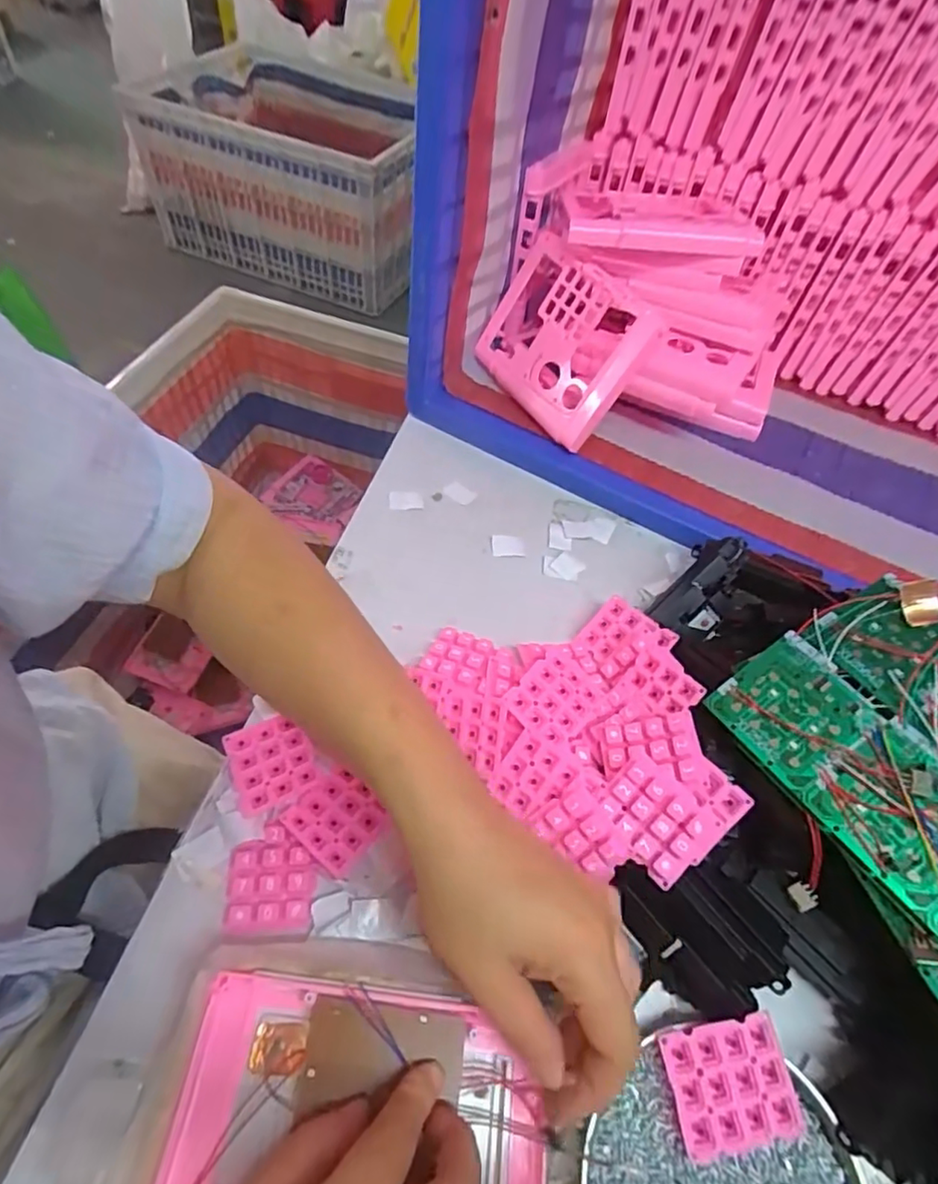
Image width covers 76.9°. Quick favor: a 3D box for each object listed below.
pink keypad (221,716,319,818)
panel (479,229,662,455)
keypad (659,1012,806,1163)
[{"bbox_3d":[-0.125,0.108,0.375,0.047,0.008,0.058,-20,60,-19],"label":"pink keypad"},{"bbox_3d":[0.083,-0.232,0.548,0.022,0.129,0.156,-7,52,-51],"label":"panel"},{"bbox_3d":[0.130,0.245,0.293,0.059,0.004,0.050,-9,65,-3],"label":"keypad"}]

